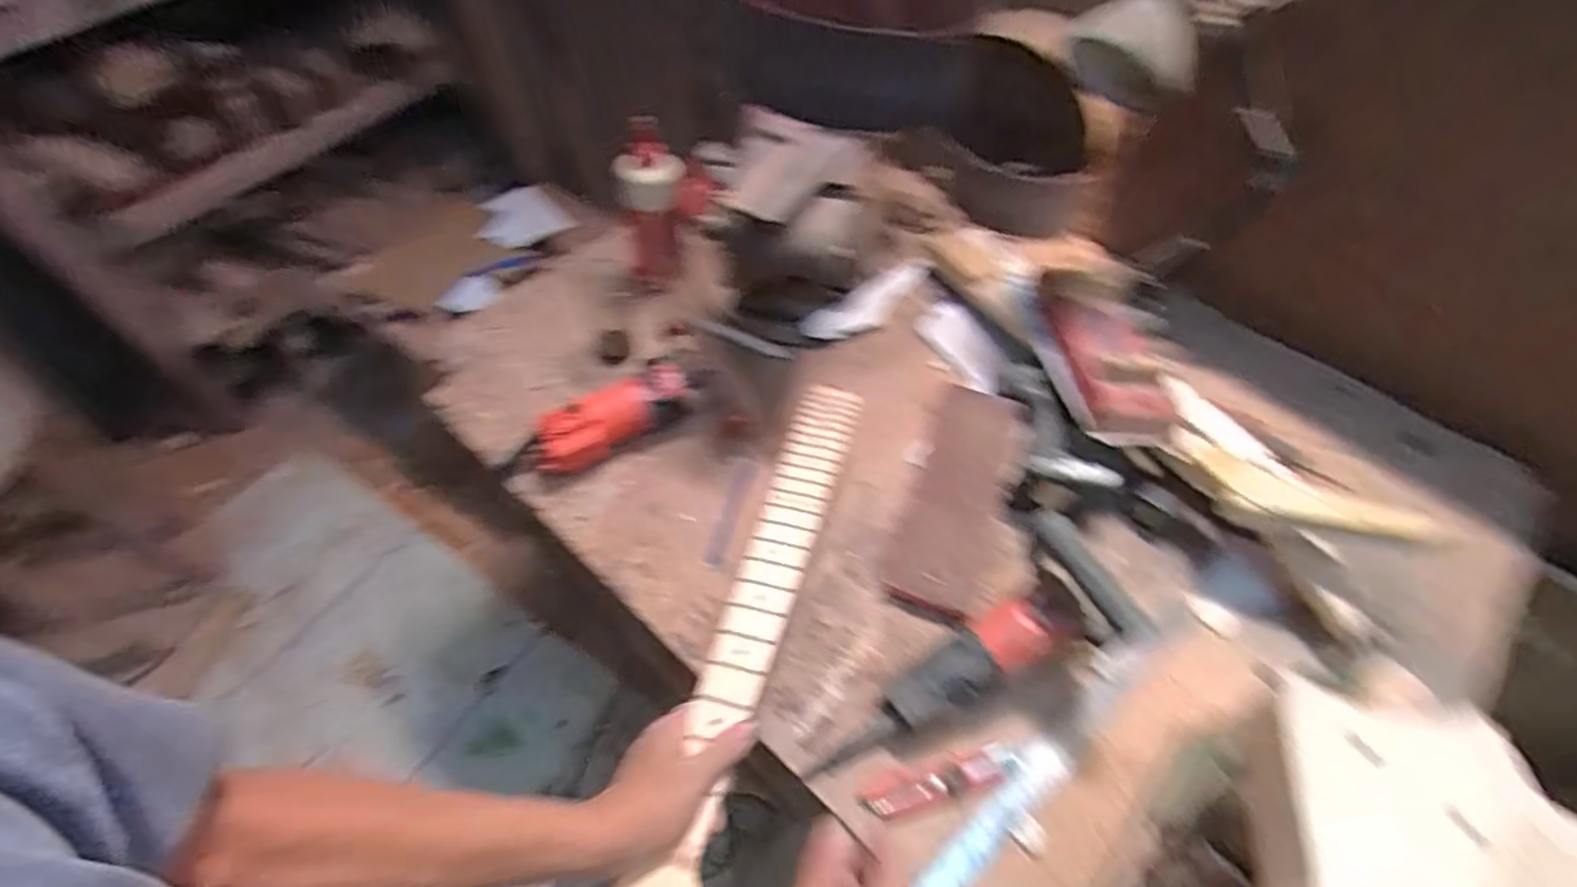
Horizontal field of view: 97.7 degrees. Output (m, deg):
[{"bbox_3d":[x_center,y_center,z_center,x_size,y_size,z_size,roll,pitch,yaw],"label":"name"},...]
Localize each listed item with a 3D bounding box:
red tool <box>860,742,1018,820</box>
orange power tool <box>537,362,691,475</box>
[{"bbox_3d":[0.143,0.316,0.639,0.147,0.016,0.030,-14,58,-11],"label":"red tool"},{"bbox_3d":[-0.208,-0.026,0.818,0.183,0.081,0.057,-31,63,-21],"label":"orange power tool"}]

